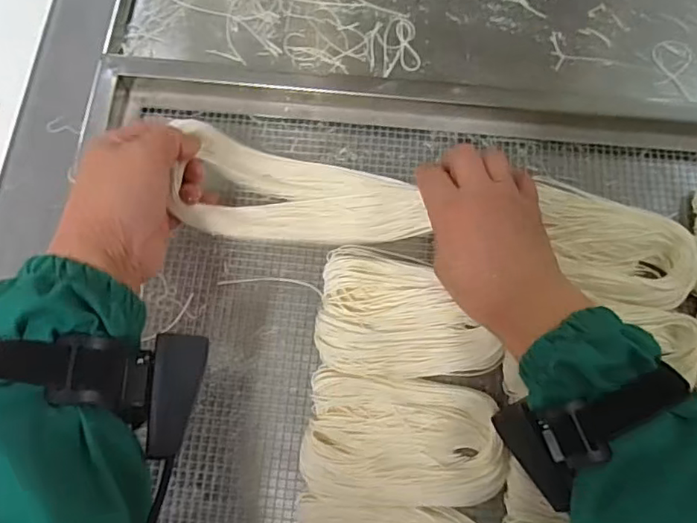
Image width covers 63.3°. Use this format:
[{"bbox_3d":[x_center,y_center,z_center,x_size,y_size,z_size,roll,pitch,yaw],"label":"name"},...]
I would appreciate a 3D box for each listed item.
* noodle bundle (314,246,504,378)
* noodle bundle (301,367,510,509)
[{"bbox_3d":[0.045,0.041,0.430,0.131,0.025,0.094,7,73,3],"label":"noodle bundle"},{"bbox_3d":[0.039,0.128,0.404,0.136,0.028,0.087,7,73,3],"label":"noodle bundle"}]

